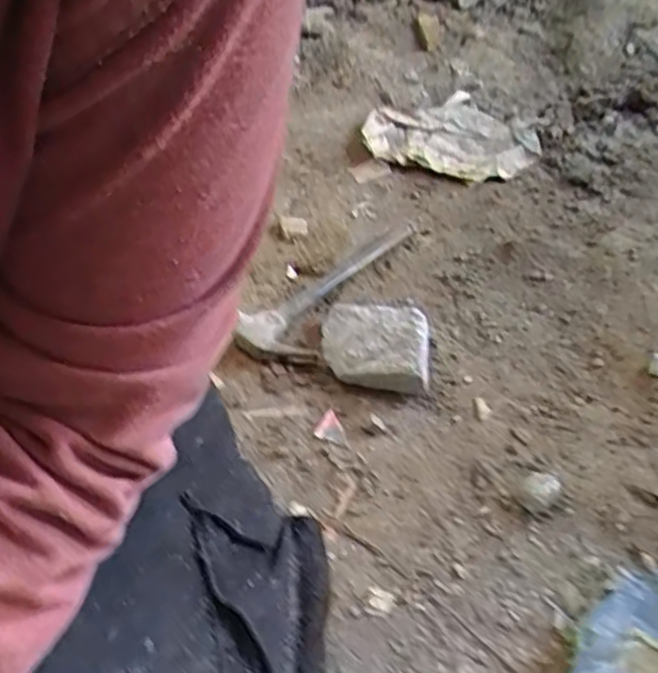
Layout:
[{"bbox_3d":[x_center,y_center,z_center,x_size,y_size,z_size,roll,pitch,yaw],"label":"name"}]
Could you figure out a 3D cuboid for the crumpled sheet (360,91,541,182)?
[{"bbox_3d":[0.184,-0.302,1.014,0.248,0.018,0.211,17,48,11],"label":"crumpled sheet"}]

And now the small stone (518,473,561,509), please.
[{"bbox_3d":[0.192,0.141,0.621,0.043,0.012,0.029,-31,56,-29],"label":"small stone"}]

